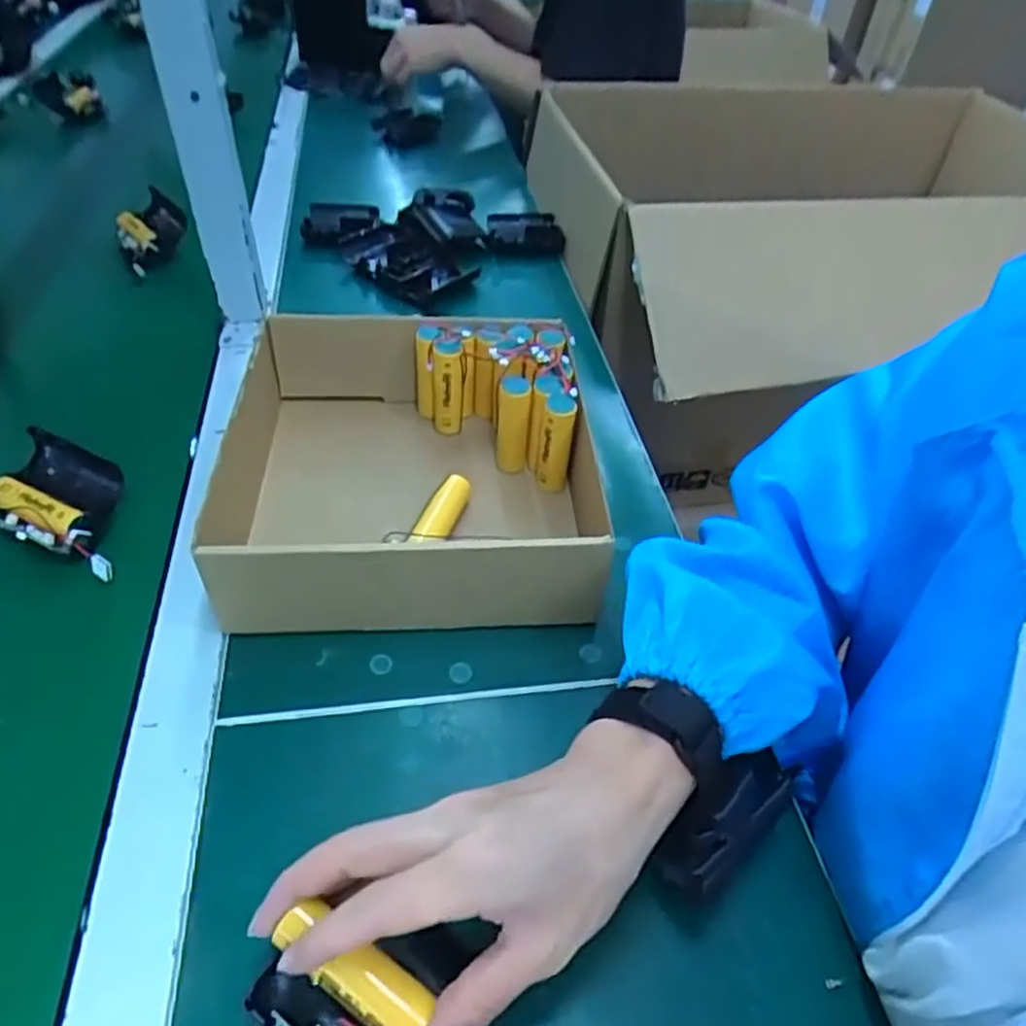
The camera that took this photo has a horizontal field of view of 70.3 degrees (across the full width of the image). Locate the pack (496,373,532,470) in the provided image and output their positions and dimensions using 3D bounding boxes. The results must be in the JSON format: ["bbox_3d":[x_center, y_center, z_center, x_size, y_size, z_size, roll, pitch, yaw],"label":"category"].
[{"bbox_3d":[0.000,-0.061,0.523,0.022,0.075,0.021,4,45,-1],"label":"pack"}]

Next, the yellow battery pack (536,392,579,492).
[{"bbox_3d":[0.031,-0.048,0.515,0.022,0.069,0.024,13,45,7],"label":"yellow battery pack"}]

